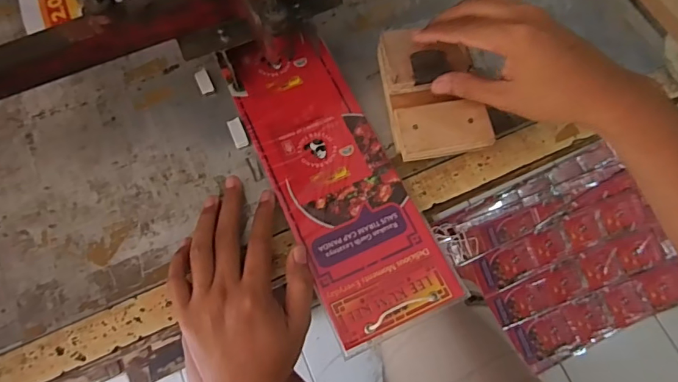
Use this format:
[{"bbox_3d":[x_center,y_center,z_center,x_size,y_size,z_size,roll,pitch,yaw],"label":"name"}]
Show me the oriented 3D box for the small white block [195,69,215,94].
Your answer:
[{"bbox_3d":[-0.130,-0.105,0.447,0.012,0.007,0.028,-24,71,-9],"label":"small white block"}]

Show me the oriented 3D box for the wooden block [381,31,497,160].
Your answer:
[{"bbox_3d":[0.082,-0.091,0.422,0.082,0.032,0.133,-8,69,-3],"label":"wooden block"}]

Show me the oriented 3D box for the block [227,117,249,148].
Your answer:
[{"bbox_3d":[-0.092,-0.053,0.426,0.013,0.007,0.028,-21,70,-8],"label":"block"}]

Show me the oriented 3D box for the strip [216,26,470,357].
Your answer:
[{"bbox_3d":[-0.006,-0.021,0.417,0.108,0.006,0.296,-23,70,-9],"label":"strip"}]

